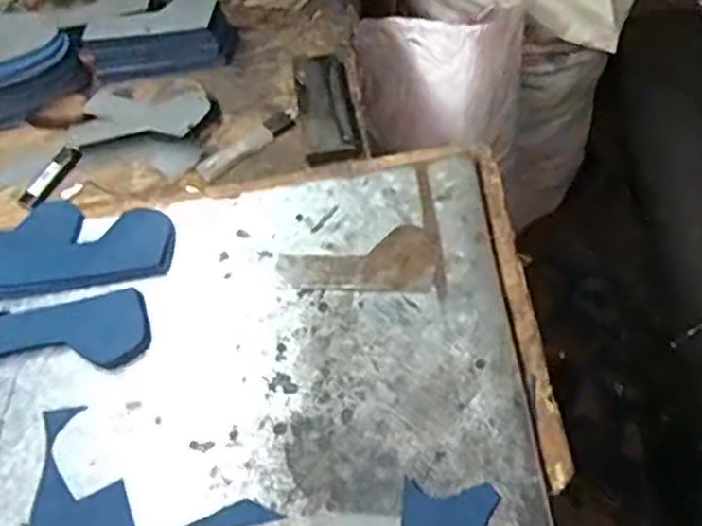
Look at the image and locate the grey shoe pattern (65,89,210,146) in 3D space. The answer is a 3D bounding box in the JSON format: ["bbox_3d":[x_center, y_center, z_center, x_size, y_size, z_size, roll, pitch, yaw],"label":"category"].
[{"bbox_3d":[-0.226,-0.158,0.755,0.149,0.013,0.062,-1,68,14],"label":"grey shoe pattern"}]

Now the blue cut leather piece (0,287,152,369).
[{"bbox_3d":[-0.290,0.072,0.599,0.239,0.015,0.067,-10,56,-3],"label":"blue cut leather piece"}]

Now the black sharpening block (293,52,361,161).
[{"bbox_3d":[-0.027,-0.168,0.748,0.054,0.026,0.161,-8,56,-1],"label":"black sharpening block"}]

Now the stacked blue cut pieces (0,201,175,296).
[{"bbox_3d":[-0.280,-0.013,0.659,0.232,0.016,0.090,-2,56,3],"label":"stacked blue cut pieces"}]

